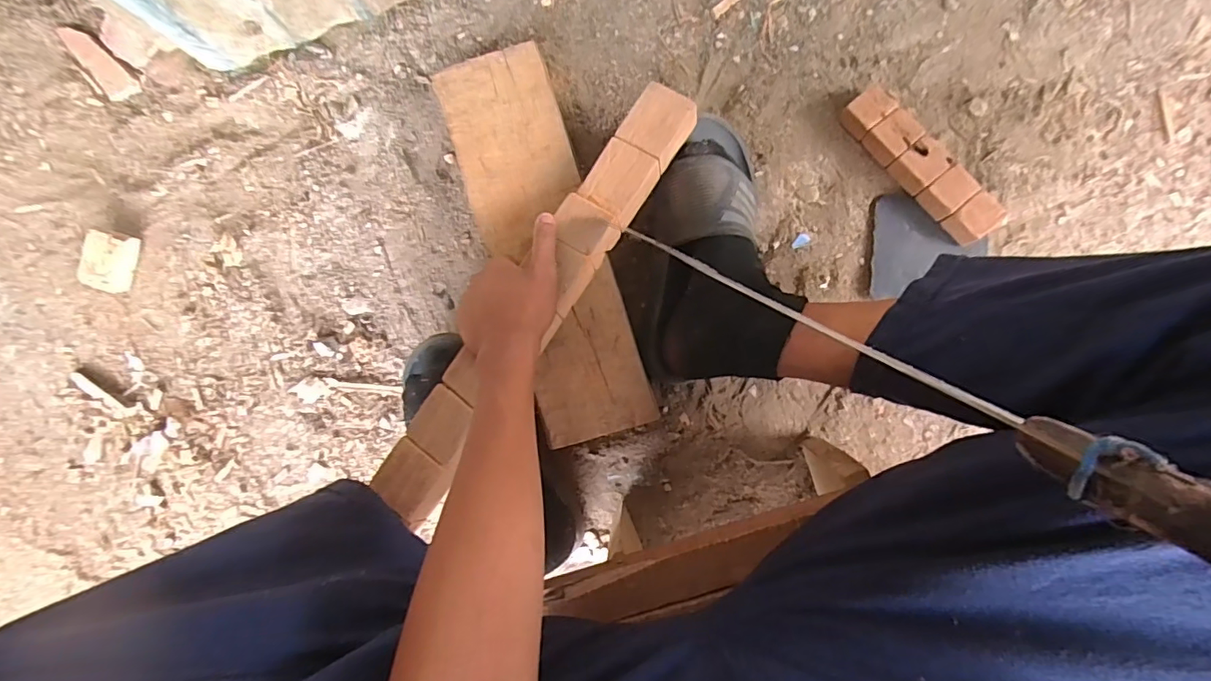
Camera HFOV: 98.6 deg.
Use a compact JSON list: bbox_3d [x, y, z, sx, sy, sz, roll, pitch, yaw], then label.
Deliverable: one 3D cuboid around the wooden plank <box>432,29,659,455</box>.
[{"bbox_3d":[-0.060,-0.094,0.516,0.111,0.017,0.390,-18,91,5],"label":"wooden plank"}]

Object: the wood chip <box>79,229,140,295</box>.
[{"bbox_3d":[-0.589,-0.093,0.621,0.049,0.030,0.067,14,94,4],"label":"wood chip"}]

